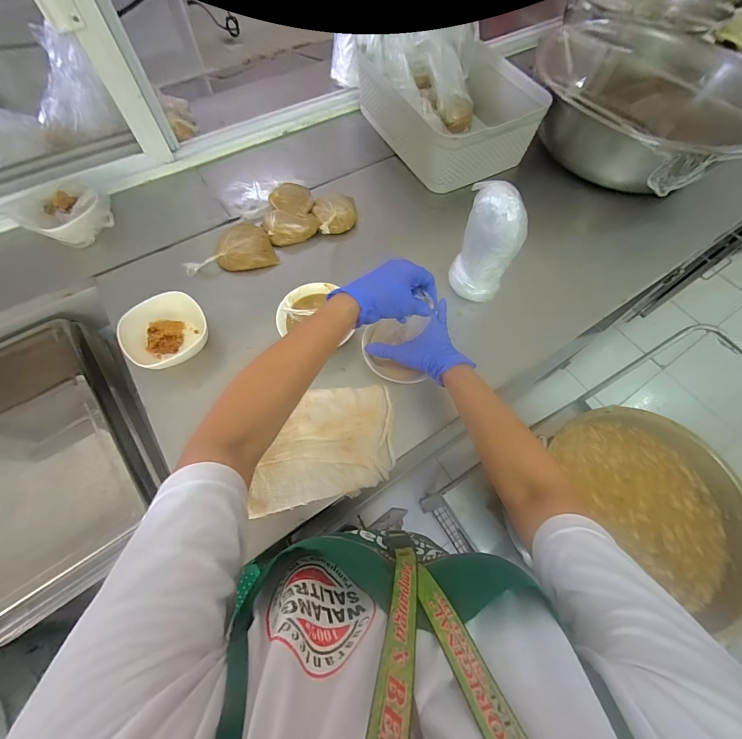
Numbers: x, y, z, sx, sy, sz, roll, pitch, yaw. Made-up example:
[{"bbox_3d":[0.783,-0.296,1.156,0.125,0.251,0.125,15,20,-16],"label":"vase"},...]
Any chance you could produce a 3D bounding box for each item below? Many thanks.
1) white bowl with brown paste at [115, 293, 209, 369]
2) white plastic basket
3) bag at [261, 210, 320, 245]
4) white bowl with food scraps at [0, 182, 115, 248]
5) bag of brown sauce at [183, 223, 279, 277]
[{"bbox_3d":[-0.359,-0.062,0.595,0.137,0.059,0.118,-37,71,-17],"label":"white bowl with brown paste"},{"bbox_3d":[0.185,-0.644,0.850,0.278,0.150,0.393,-27,68,-13],"label":"white plastic basket"},{"bbox_3d":[-0.173,-0.314,0.730,0.111,0.042,0.074,-17,66,-9],"label":"bag"},{"bbox_3d":[-0.621,-0.319,0.692,0.104,0.063,0.129,16,65,6],"label":"white bowl with food scraps"},{"bbox_3d":[-0.297,-0.249,0.708,0.175,0.035,0.102,-17,66,-9],"label":"bag of brown sauce"}]

